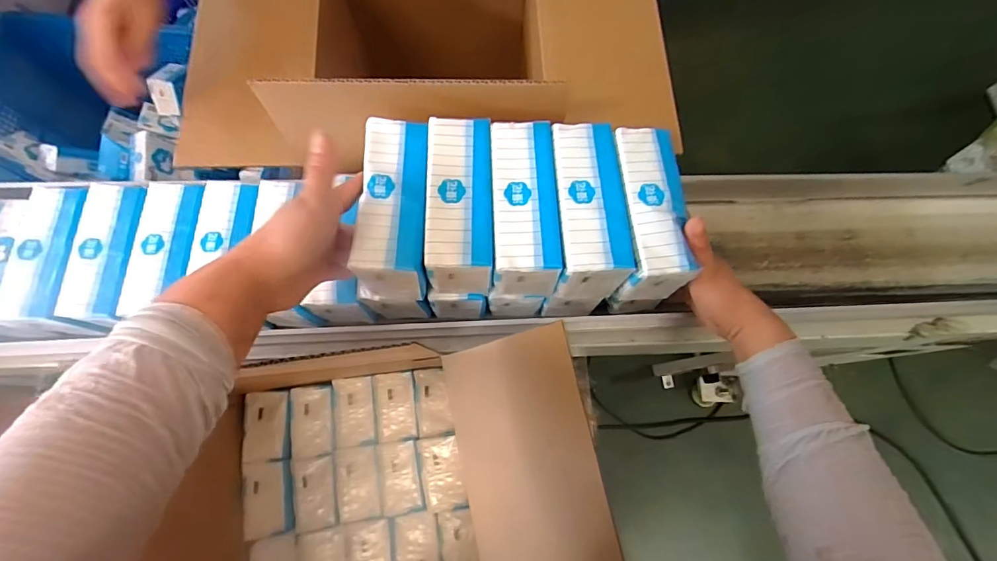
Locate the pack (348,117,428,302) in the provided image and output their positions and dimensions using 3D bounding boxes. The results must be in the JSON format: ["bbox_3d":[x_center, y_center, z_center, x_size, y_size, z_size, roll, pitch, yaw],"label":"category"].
[{"bbox_3d":[-0.089,-0.061,0.412,0.053,0.068,0.152,1,82,-2],"label":"pack"}]

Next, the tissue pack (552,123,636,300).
[{"bbox_3d":[0.078,-0.062,0.423,0.055,0.083,0.150,-3,84,-3],"label":"tissue pack"}]

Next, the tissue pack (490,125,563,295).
[{"bbox_3d":[0.022,-0.064,0.421,0.055,0.078,0.147,-2,84,-3],"label":"tissue pack"}]

